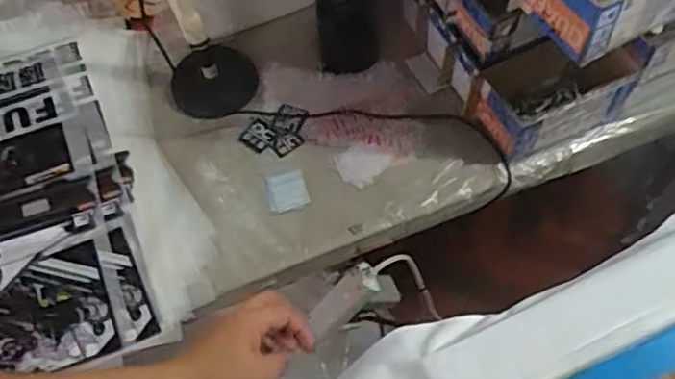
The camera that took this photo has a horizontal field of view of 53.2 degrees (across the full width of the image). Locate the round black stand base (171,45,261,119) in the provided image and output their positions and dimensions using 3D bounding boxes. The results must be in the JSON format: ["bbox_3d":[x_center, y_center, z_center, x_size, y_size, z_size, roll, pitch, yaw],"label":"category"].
[{"bbox_3d":[-0.156,-0.137,0.851,0.106,0.014,0.093,-13,80,5],"label":"round black stand base"}]

